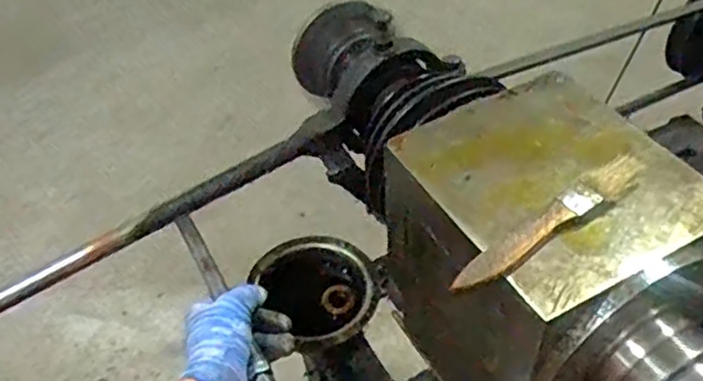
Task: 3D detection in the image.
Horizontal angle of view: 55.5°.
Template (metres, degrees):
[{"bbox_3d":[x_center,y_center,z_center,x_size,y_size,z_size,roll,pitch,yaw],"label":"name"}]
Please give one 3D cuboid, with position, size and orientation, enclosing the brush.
[{"bbox_3d":[0.120,0.017,0.399,0.154,0.014,0.022,-28,49,-22],"label":"brush"}]

